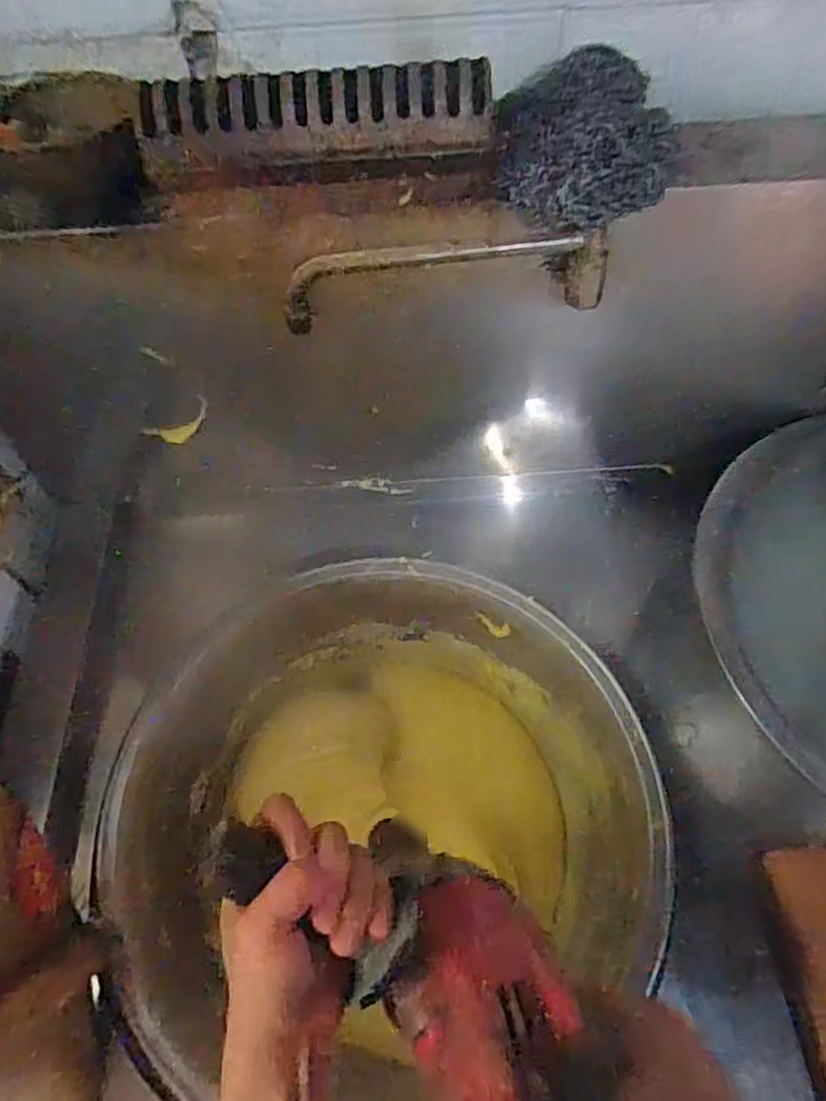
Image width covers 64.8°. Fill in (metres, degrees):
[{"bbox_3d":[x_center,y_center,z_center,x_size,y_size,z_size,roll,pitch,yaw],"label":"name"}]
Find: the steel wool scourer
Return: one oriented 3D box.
[{"bbox_3d":[0.126,-0.302,0.479,0.125,0.072,0.103,1,59,2],"label":"steel wool scourer"}]

